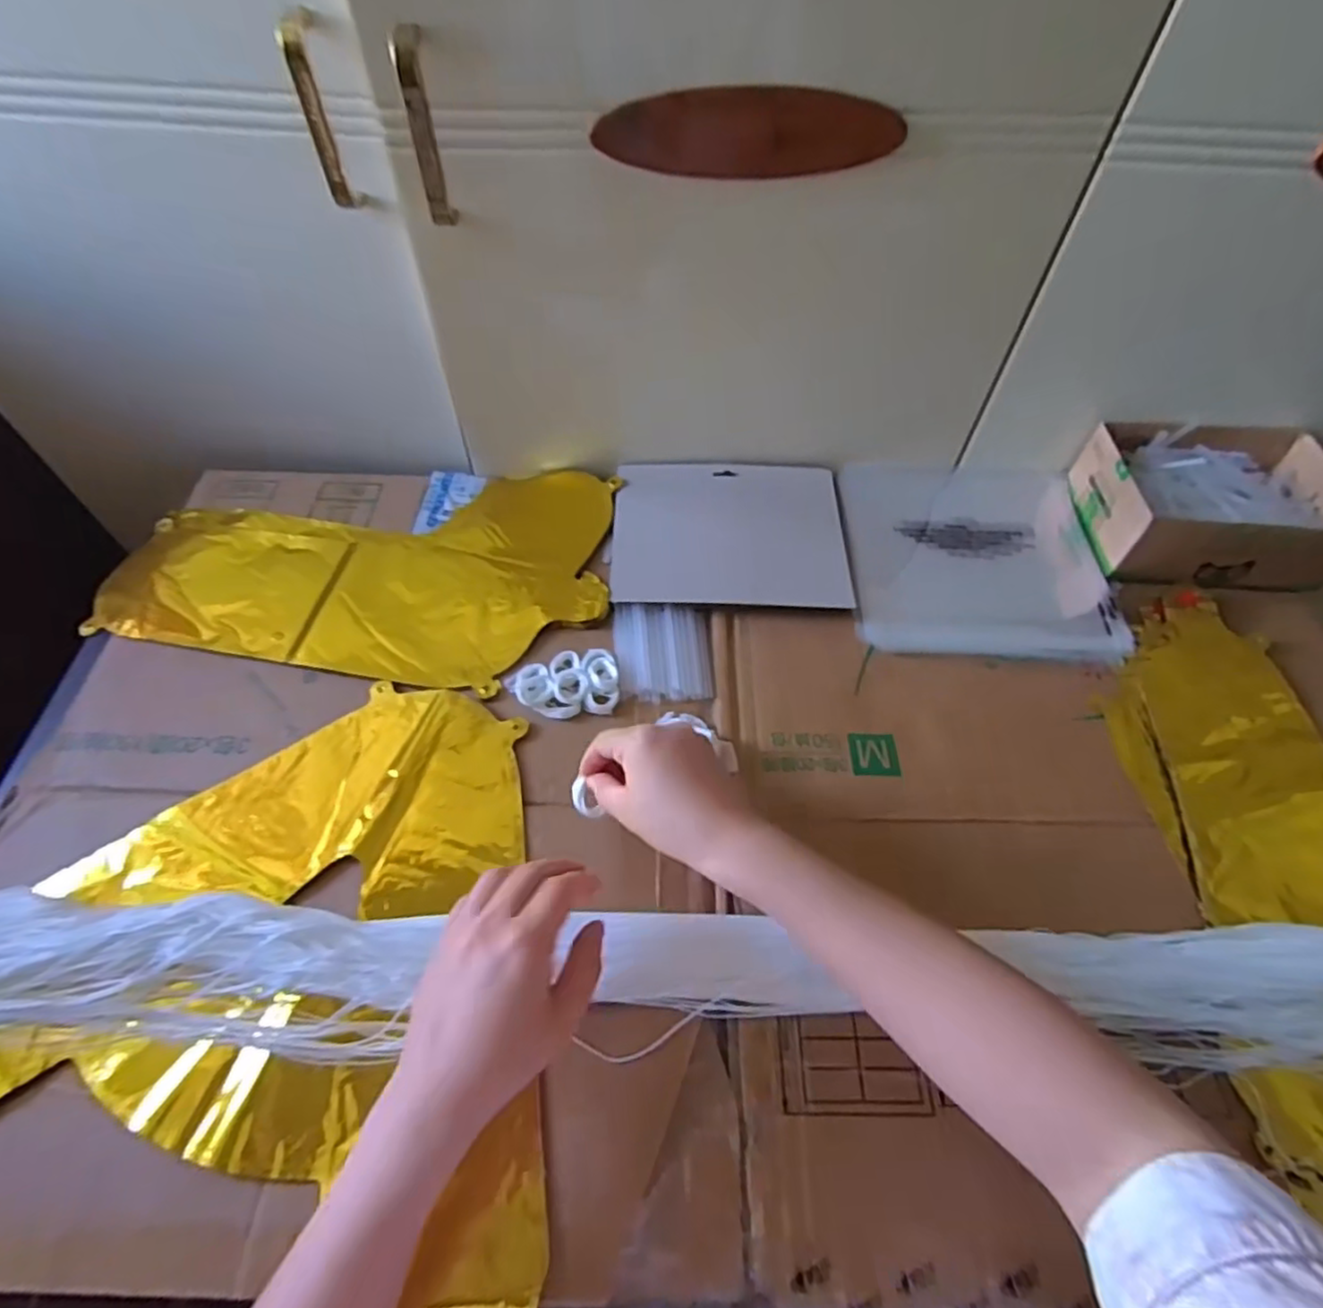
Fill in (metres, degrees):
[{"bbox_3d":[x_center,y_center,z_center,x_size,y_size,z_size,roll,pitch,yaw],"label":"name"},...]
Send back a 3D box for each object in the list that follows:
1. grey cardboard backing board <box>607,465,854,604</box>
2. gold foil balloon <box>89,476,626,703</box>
[{"bbox_3d":[0.057,-0.109,0.603,0.193,0.008,0.162,1,57,-1],"label":"grey cardboard backing board"},{"bbox_3d":[-0.246,-0.073,0.583,0.397,0.019,0.220,3,57,1],"label":"gold foil balloon"}]

